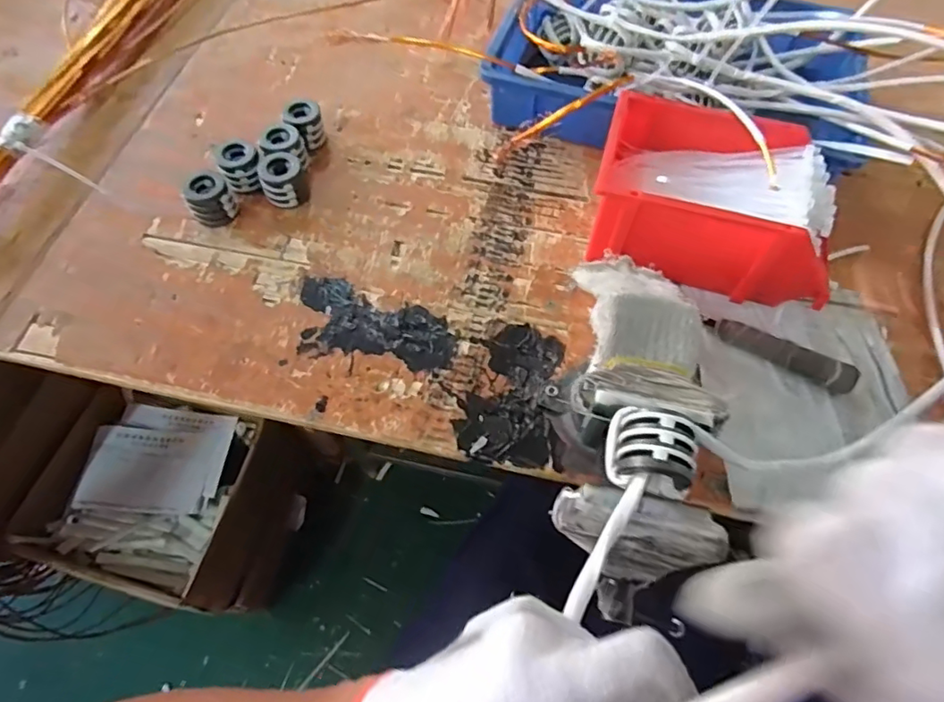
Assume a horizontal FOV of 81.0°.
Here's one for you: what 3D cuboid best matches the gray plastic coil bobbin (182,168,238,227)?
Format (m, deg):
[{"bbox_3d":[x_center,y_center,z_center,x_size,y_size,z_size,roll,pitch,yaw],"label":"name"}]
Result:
[{"bbox_3d":[-0.286,-0.165,0.607,0.050,0.045,0.043,-28,65,-16],"label":"gray plastic coil bobbin"}]

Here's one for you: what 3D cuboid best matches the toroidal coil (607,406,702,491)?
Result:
[{"bbox_3d":[0.119,0.065,0.360,0.054,0.032,0.056,11,61,5],"label":"toroidal coil"}]

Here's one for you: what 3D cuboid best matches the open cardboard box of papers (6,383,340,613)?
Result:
[{"bbox_3d":[-0.530,0.276,1.053,0.344,0.320,0.352,15,62,7],"label":"open cardboard box of papers"}]

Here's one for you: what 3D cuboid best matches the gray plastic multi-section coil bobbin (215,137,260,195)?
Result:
[{"bbox_3d":[-0.261,-0.204,0.630,0.043,0.049,0.050,-19,63,-11],"label":"gray plastic multi-section coil bobbin"}]

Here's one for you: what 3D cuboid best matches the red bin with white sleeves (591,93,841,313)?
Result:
[{"bbox_3d":[0.248,-0.151,0.585,0.234,0.123,0.162,16,62,8],"label":"red bin with white sleeves"}]

